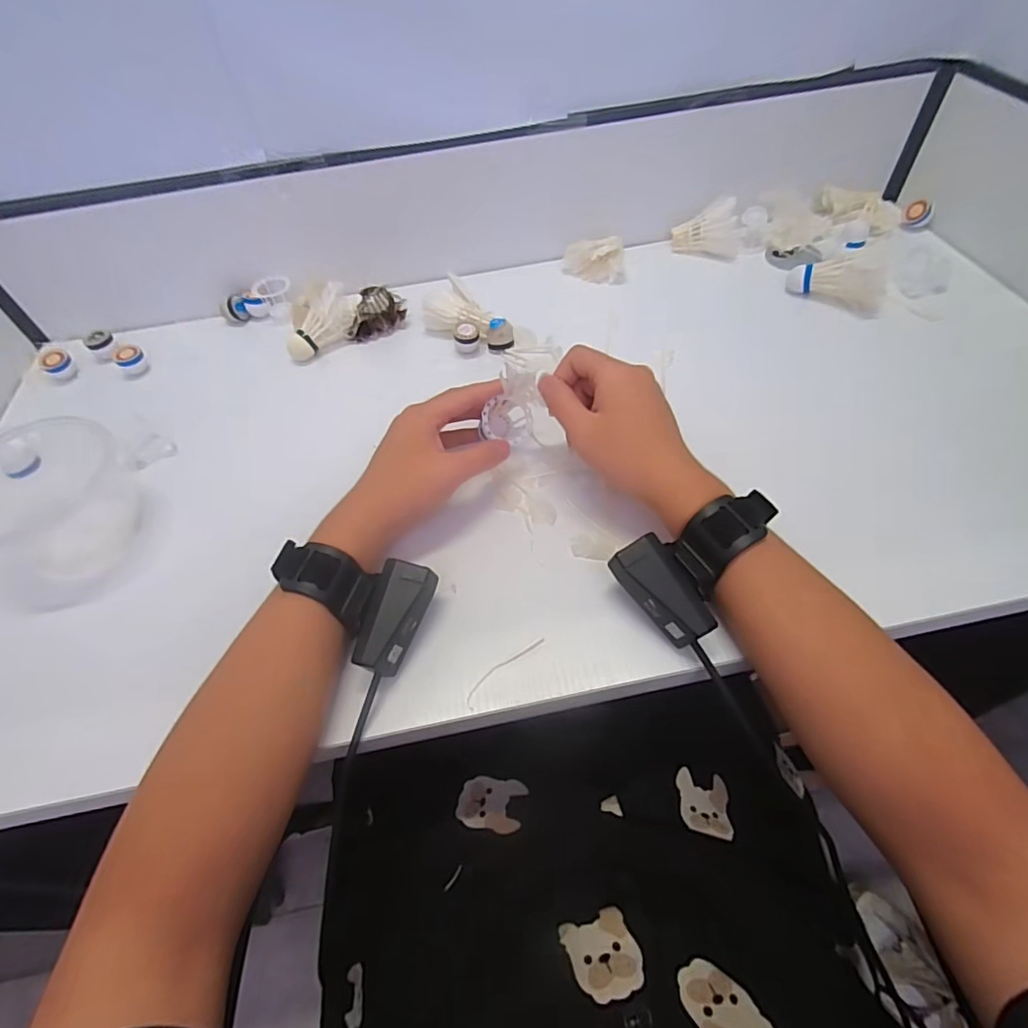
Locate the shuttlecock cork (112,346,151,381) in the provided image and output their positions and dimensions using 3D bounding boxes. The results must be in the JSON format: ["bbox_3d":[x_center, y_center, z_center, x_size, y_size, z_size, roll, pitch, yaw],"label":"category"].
[{"bbox_3d":[-0.395,-0.157,0.562,0.028,0.027,0.029,-40,60,-22],"label":"shuttlecock cork"}]

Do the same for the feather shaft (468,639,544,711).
[{"bbox_3d":[-0.007,0.099,0.351,0.064,0.004,0.011,-39,60,-21],"label":"feather shaft"}]

